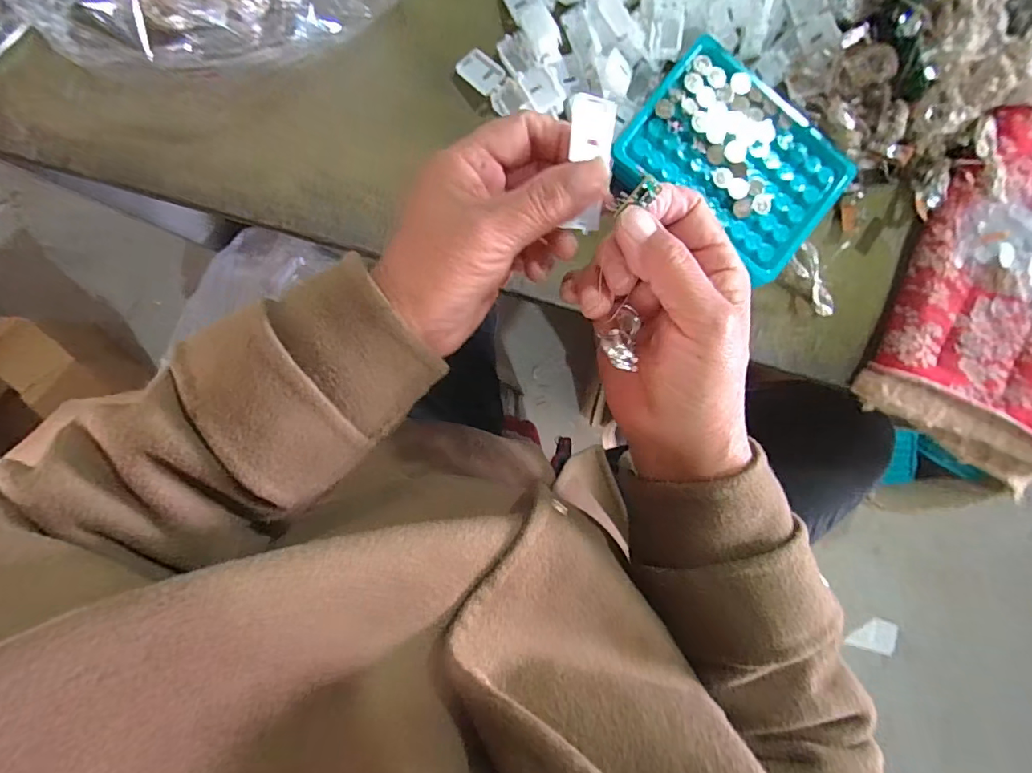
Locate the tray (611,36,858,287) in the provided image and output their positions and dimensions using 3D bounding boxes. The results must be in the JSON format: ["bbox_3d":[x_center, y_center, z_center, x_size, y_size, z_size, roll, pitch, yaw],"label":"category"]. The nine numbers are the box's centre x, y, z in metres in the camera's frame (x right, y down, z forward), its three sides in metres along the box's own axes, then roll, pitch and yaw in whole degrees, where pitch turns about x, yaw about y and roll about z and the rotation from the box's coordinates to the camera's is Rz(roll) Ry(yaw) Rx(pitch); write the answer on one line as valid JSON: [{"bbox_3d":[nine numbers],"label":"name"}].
[{"bbox_3d":[0.139,-0.138,0.305,0.139,0.014,0.102,32,93,-6],"label":"tray"}]

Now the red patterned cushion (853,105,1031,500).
[{"bbox_3d":[0.343,-0.056,0.331,0.166,0.029,0.216,22,91,-5],"label":"red patterned cushion"}]

